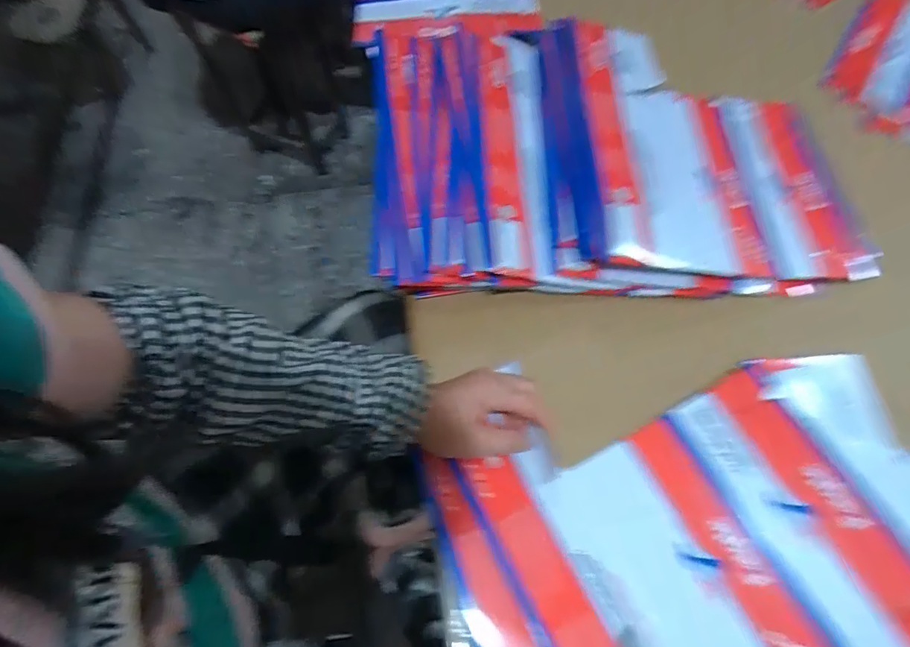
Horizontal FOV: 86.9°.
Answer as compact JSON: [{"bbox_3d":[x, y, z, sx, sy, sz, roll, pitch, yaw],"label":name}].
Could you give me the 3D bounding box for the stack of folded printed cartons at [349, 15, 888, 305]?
[{"bbox_3d":[0.173,-0.212,0.557,0.532,0.062,0.388,0,67,2],"label":"stack of folded printed cartons"}]

